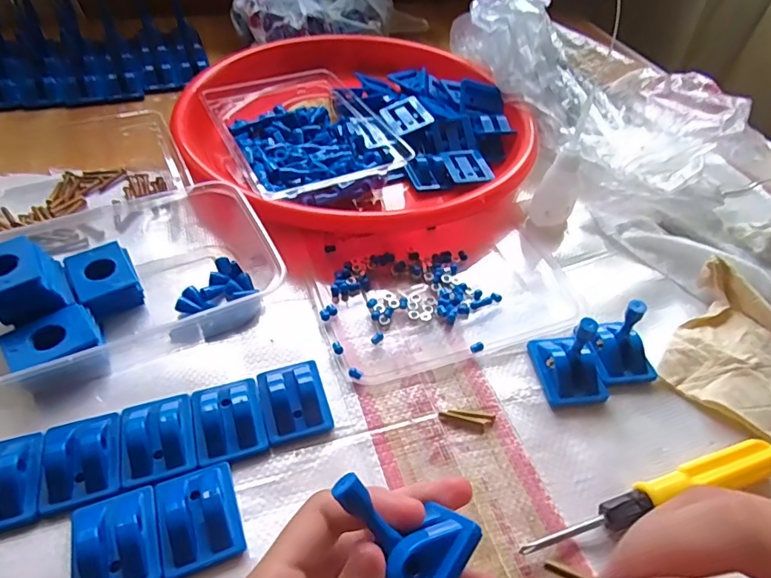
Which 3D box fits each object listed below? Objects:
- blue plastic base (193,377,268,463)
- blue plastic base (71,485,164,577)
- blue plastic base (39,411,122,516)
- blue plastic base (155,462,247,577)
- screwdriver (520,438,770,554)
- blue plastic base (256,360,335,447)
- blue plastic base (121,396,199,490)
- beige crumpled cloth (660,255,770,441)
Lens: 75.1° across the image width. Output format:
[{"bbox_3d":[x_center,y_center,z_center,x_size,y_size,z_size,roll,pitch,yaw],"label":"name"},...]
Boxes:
[{"bbox_3d":[-0.081,0.065,0.259,0.033,0.012,0.042,-12,50,-15],"label":"blue plastic base"},{"bbox_3d":[-0.115,0.108,0.214,0.035,0.013,0.045,-15,51,-17],"label":"blue plastic base"},{"bbox_3d":[-0.145,0.079,0.241,0.035,0.015,0.045,-14,50,-16],"label":"blue plastic base"},{"bbox_3d":[-0.083,0.099,0.223,0.033,0.012,0.044,-15,51,-17],"label":"blue plastic base"},{"bbox_3d":[0.130,0.100,0.241,0.141,0.017,0.017,-12,50,-15],"label":"screwdriver"},{"bbox_3d":[-0.049,0.058,0.269,0.034,0.016,0.043,-12,50,-15],"label":"blue plastic base"},{"bbox_3d":[-0.113,0.071,0.248,0.034,0.010,0.042,-13,50,-15],"label":"blue plastic base"},{"bbox_3d":[0.220,0.038,0.298,0.084,0.027,0.093,32,53,22],"label":"beige crumpled cloth"}]

